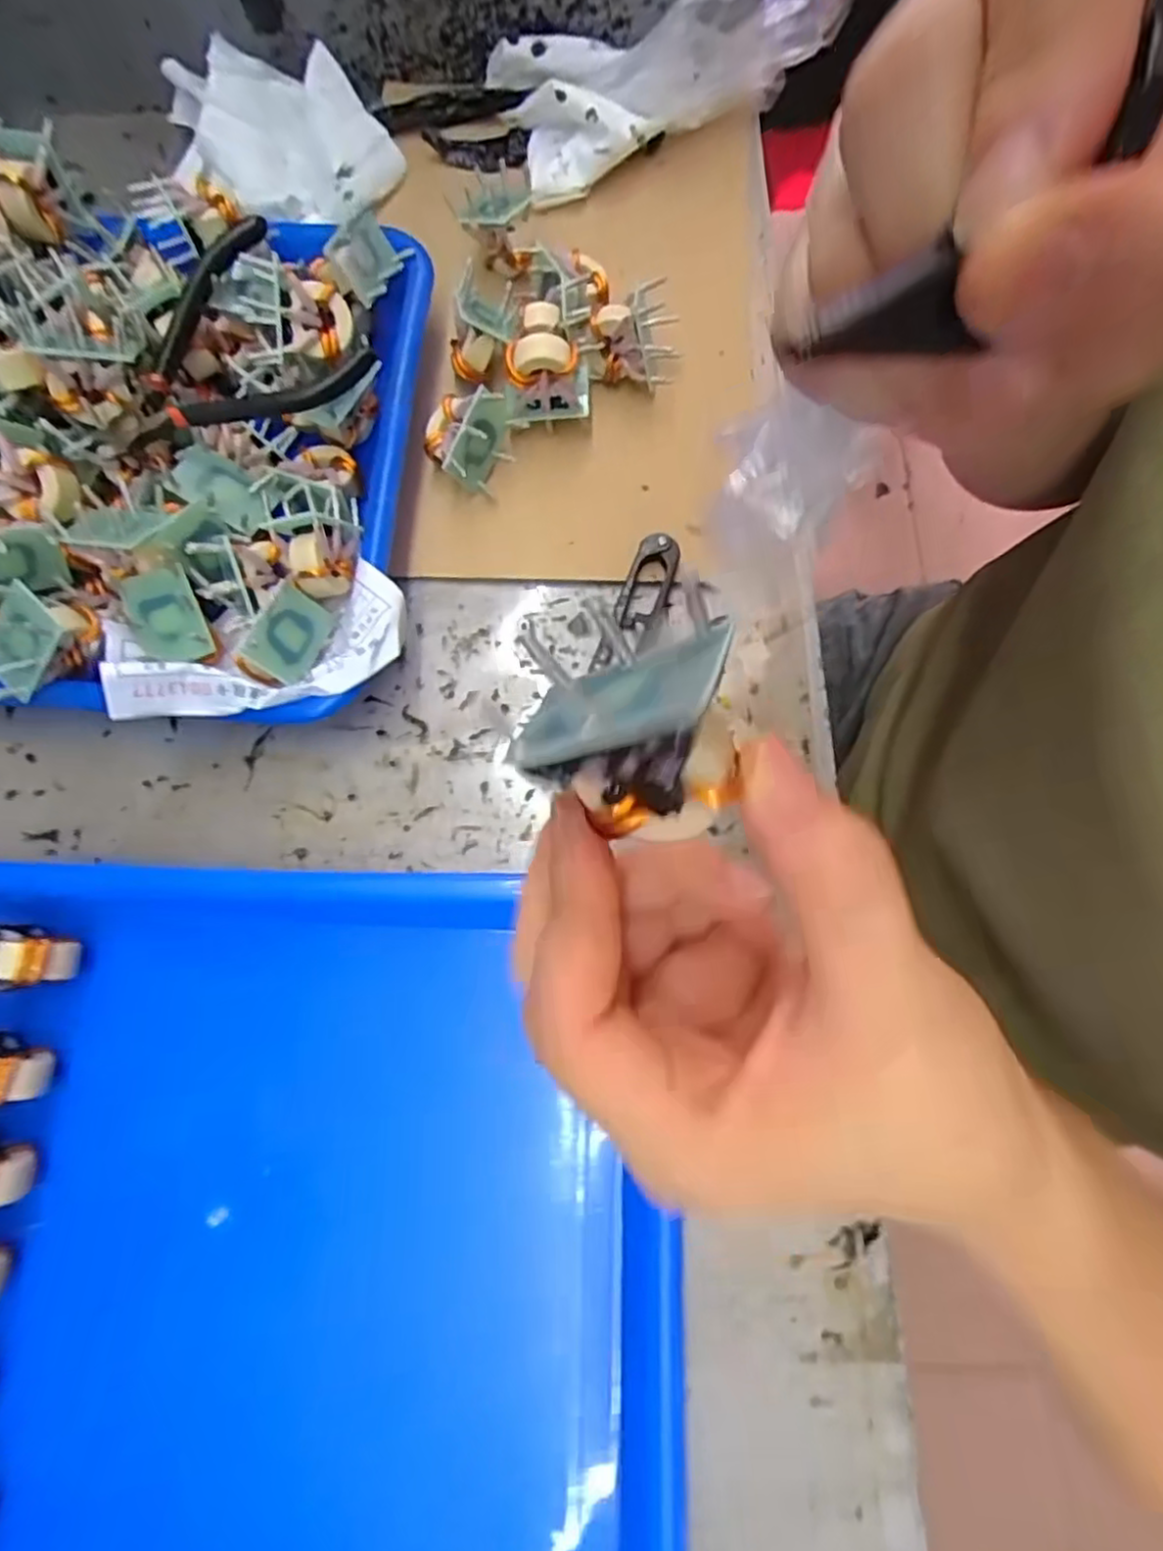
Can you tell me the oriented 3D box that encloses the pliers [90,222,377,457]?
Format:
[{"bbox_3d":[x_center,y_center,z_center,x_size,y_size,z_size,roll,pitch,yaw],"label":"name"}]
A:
[{"bbox_3d":[-0.150,-0.163,0.291,0.110,0.034,0.079,-43,79,-9],"label":"pliers"}]

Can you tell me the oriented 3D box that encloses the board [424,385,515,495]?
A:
[{"bbox_3d":[-0.051,-0.157,0.322,0.032,0.030,0.038,42,107,29],"label":"board"}]

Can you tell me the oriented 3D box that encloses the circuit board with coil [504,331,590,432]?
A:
[{"bbox_3d":[-0.015,-0.179,0.319,0.041,0.038,0.025,-17,76,-4],"label":"circuit board with coil"}]

